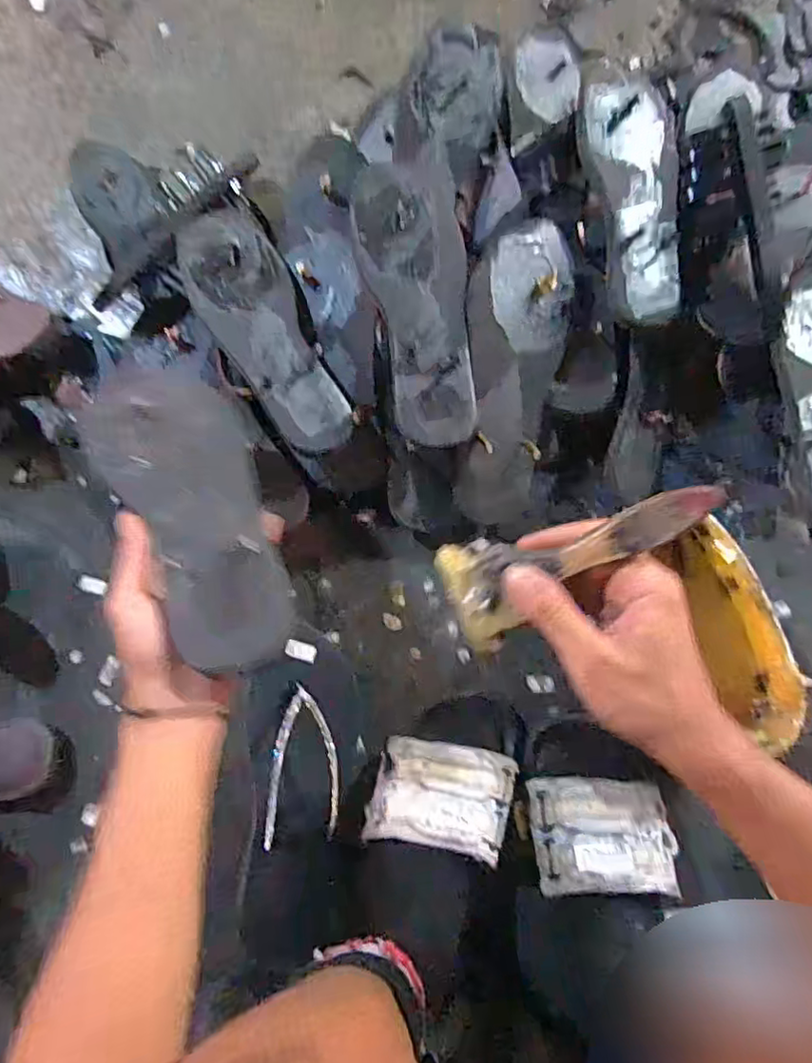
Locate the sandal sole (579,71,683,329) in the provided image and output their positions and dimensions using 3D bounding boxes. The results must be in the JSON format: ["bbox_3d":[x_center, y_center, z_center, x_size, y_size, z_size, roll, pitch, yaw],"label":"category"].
[{"bbox_3d":[0.199,-0.290,0.511,0.074,0.031,0.219,-5,82,1],"label":"sandal sole"}]

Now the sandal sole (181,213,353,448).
[{"bbox_3d":[-0.123,-0.174,0.506,0.077,0.021,0.233,-26,83,-2],"label":"sandal sole"}]

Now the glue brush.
[{"bbox_3d":[0.090,0.018,0.314,0.147,0.014,0.059,-20,81,26],"label":"glue brush"}]

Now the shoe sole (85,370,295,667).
[{"bbox_3d":[-0.163,-0.005,0.477,0.105,0.011,0.241,-24,105,-32],"label":"shoe sole"}]

